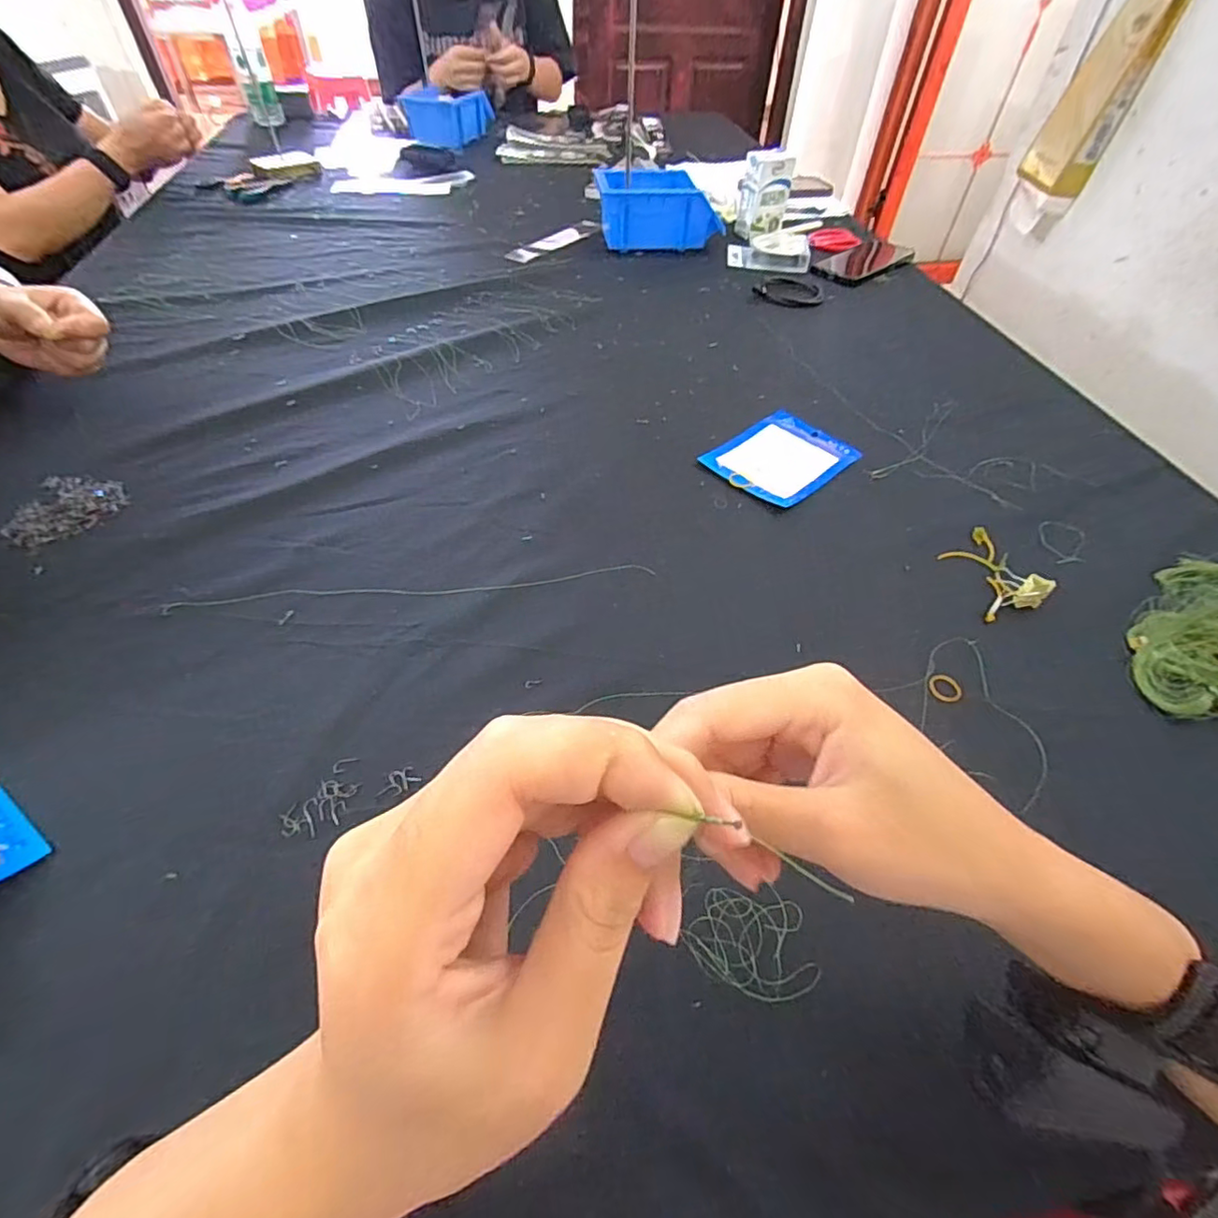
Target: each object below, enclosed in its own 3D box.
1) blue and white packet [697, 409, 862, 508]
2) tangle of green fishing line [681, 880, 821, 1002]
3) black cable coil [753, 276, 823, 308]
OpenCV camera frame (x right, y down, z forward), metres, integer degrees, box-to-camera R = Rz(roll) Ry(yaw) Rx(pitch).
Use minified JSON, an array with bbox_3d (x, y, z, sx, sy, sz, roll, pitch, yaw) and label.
[{"bbox_3d":[0.161,-0.144,0.545,0.126,0.009,0.100,-36,60,-27],"label":"blue and white packet"},{"bbox_3d":[0.069,0.164,0.287,0.058,0.007,0.046,0,51,-2],"label":"tangle of green fishing line"},{"bbox_3d":[0.242,-0.424,0.783,0.080,0.008,0.084,1,51,-1],"label":"black cable coil"}]

